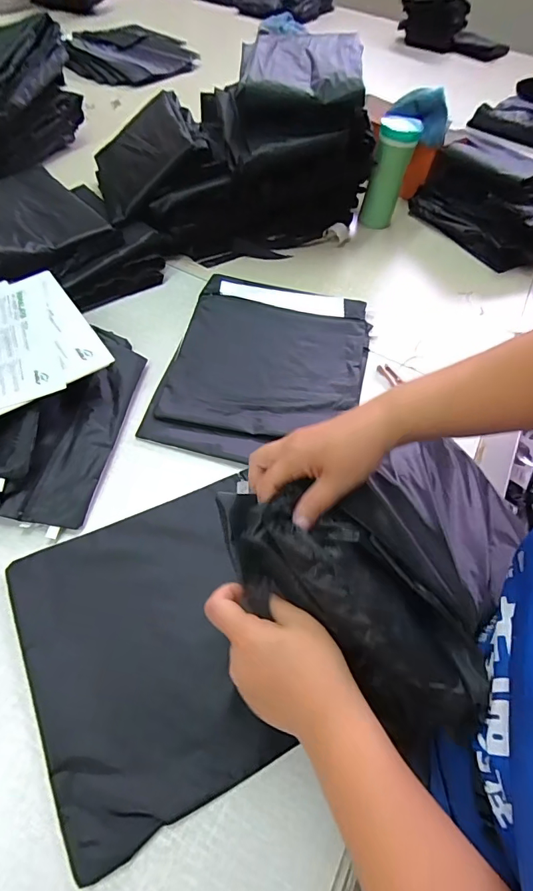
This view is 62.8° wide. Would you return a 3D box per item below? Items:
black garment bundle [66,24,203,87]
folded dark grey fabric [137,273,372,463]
[{"bbox_3d":[-0.403,-1.207,1.337,0.364,0.050,0.475,-6,56,-12],"label":"black garment bundle"},{"bbox_3d":[0.005,-0.128,0.657,0.274,0.020,0.367,13,55,4],"label":"folded dark grey fabric"}]

